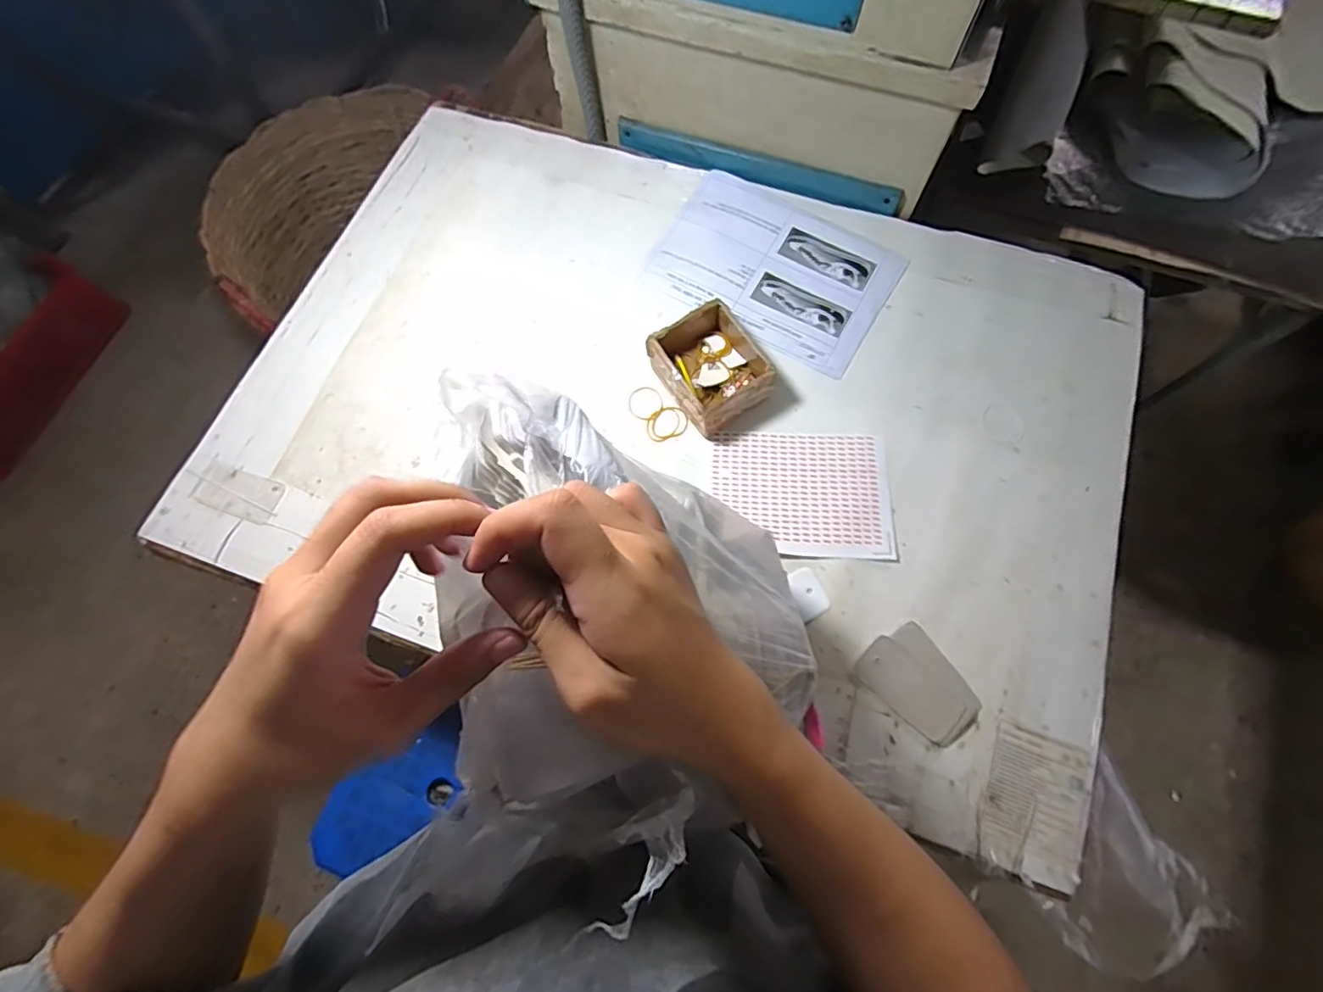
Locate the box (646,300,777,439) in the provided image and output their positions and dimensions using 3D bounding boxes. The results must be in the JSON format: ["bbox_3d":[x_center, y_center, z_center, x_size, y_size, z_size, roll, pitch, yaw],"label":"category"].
[{"bbox_3d":[0.058,-0.147,0.657,0.110,0.057,0.132,-34,73,-10],"label":"box"}]

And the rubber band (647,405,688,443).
[{"bbox_3d":[0.006,-0.085,0.671,0.051,0.005,0.039,-31,73,-9],"label":"rubber band"}]

